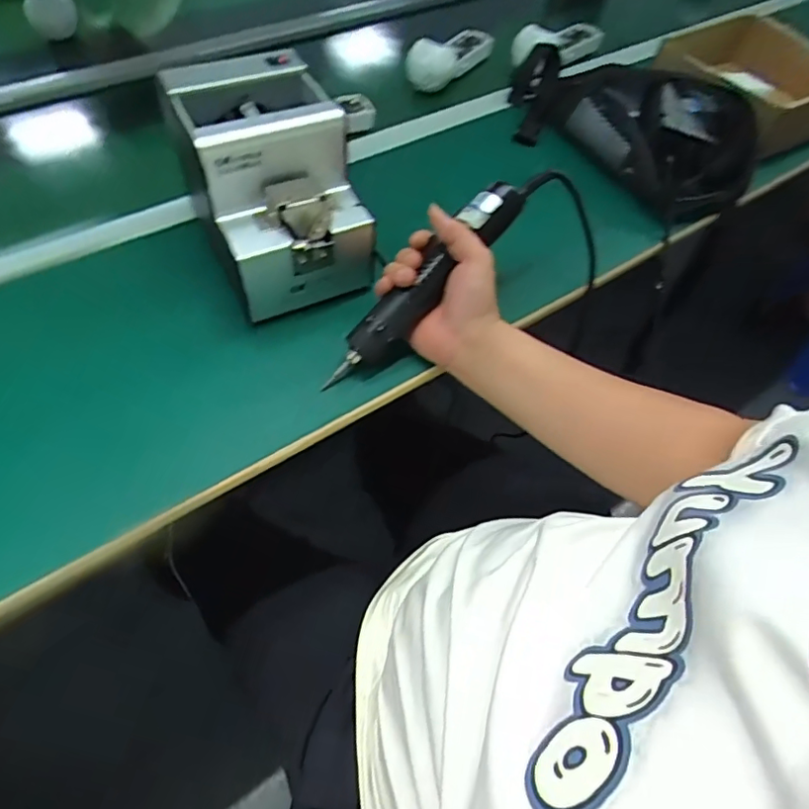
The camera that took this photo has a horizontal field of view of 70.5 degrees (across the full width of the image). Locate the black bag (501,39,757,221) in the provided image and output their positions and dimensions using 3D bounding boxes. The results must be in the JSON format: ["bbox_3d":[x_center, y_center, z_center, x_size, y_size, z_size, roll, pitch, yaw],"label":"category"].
[{"bbox_3d":[0.260,-0.343,0.686,0.191,0.077,0.314,-37,64,-25],"label":"black bag"}]

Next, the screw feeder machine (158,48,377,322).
[{"bbox_3d":[-0.115,-0.195,0.517,0.133,0.153,0.170,-18,58,-16],"label":"screw feeder machine"}]

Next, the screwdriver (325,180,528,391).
[{"bbox_3d":[0.016,-0.102,0.490,0.028,0.039,0.226,41,87,23],"label":"screwdriver"}]

